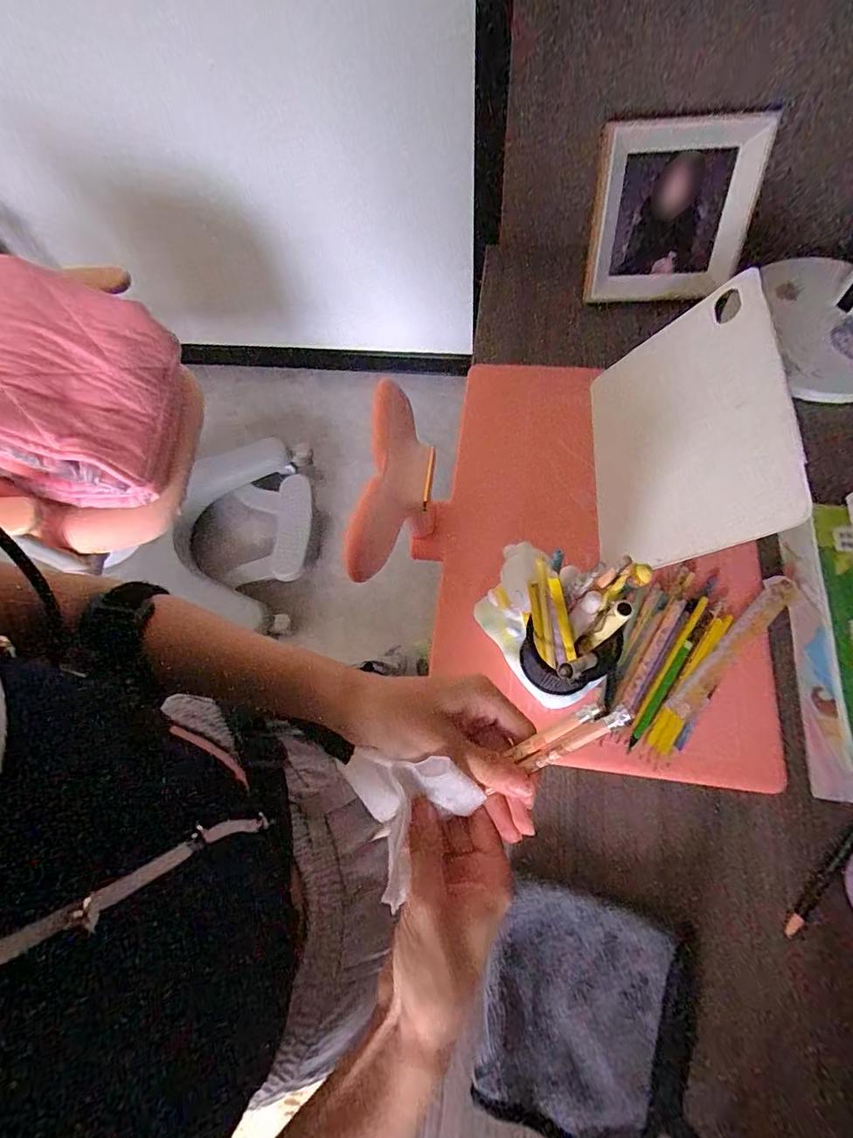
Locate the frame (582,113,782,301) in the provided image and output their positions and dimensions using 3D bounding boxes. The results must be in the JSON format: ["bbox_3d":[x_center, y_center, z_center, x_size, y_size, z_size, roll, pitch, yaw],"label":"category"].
[{"bbox_3d":[0.299,-0.429,0.607,0.182,0.182,0.031,1,45,6],"label":"frame"}]

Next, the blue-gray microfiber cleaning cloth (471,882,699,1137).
[{"bbox_3d":[0.121,0.341,0.377,0.154,0.012,0.153,12,66,6],"label":"blue-gray microfiber cleaning cloth"}]

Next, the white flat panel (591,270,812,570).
[{"bbox_3d":[0.248,-0.133,0.499,0.016,0.201,0.267,18,65,-25],"label":"white flat panel"}]

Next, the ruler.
[{"bbox_3d":[0.296,0.074,0.476,0.028,0.006,0.181,44,77,10],"label":"ruler"}]

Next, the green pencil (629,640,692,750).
[{"bbox_3d":[0.215,0.113,0.455,0.009,0.007,0.113,34,75,17],"label":"green pencil"}]

